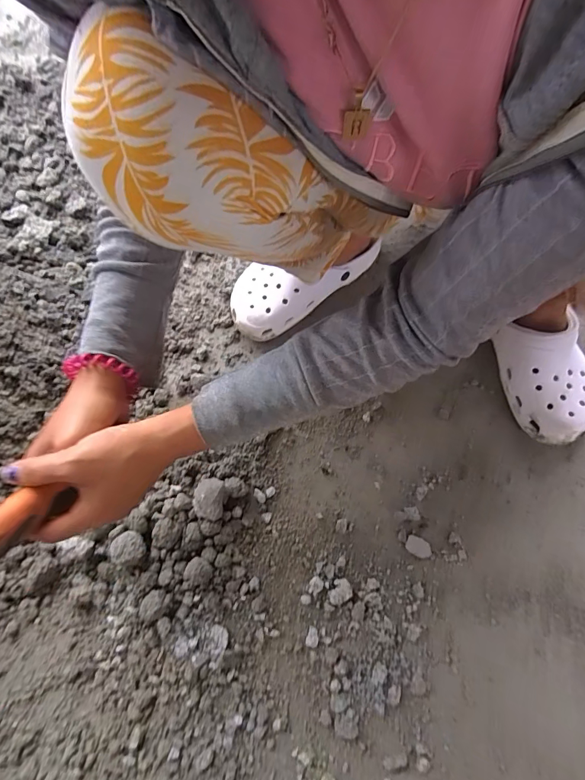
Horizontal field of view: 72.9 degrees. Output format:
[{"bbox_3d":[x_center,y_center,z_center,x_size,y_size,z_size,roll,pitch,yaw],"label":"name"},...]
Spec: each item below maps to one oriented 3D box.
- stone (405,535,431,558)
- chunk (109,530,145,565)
[{"bbox_3d":[0.146,0.182,0.457,0.029,0.004,0.020,32,73,14],"label":"stone"},{"bbox_3d":[-0.181,0.174,0.437,0.031,0.026,0.032,-1,69,2],"label":"chunk"}]

